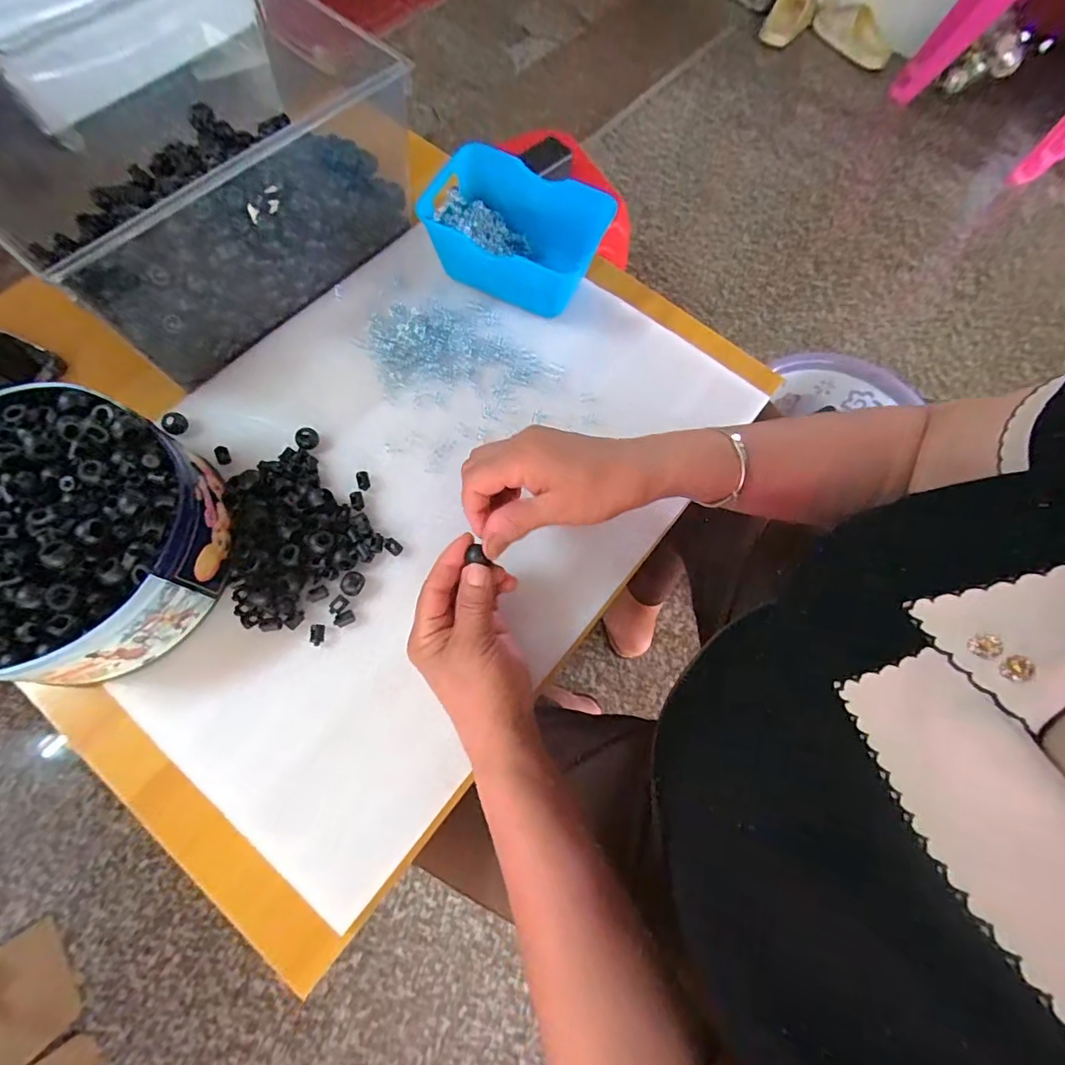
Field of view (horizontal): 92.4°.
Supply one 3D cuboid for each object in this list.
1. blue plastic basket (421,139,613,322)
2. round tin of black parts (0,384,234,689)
[{"bbox_3d":[-0.015,-0.269,0.459,0.153,0.067,0.098,21,70,4],"label":"blue plastic basket"},{"bbox_3d":[-0.313,0.002,0.339,0.185,0.081,0.176,1,70,-3],"label":"round tin of black parts"}]

